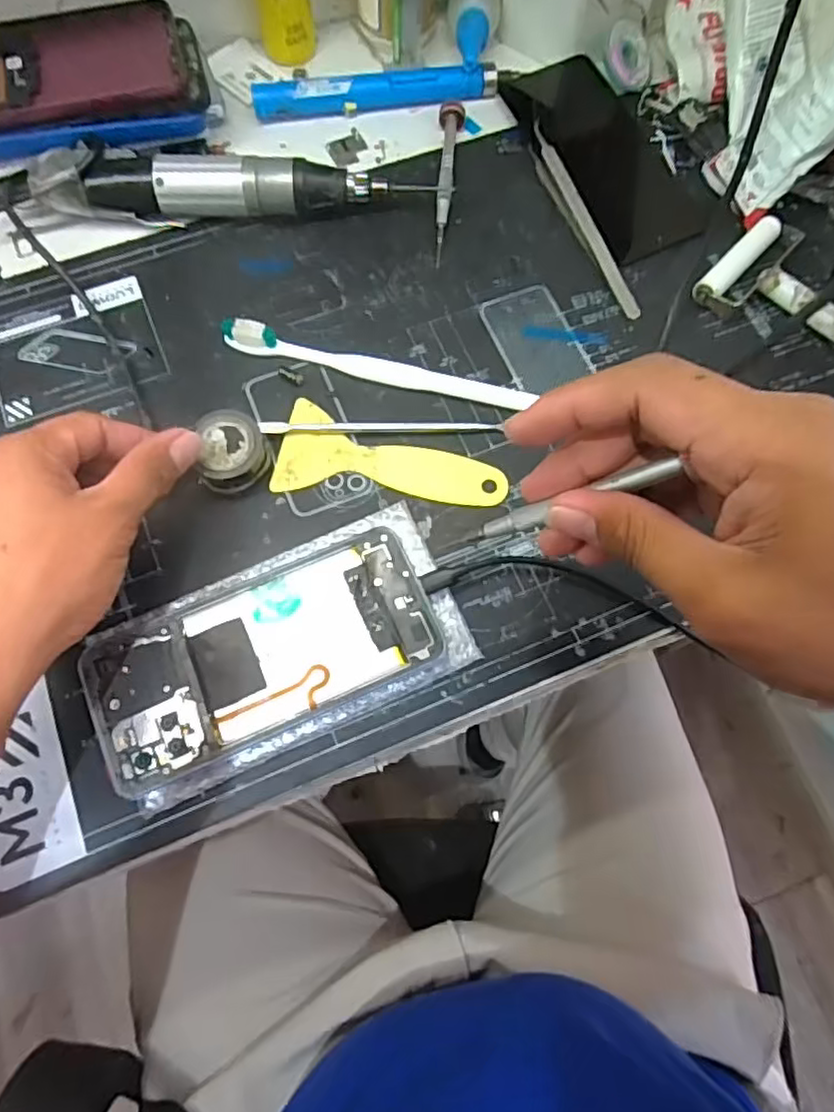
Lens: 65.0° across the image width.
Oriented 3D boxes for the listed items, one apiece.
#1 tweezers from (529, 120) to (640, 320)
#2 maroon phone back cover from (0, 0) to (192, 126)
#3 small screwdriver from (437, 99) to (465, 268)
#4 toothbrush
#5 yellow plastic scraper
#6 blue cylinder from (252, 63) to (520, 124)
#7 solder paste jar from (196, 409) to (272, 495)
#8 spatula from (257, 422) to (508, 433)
[{"bbox_3d":[0.104,-0.209,0.407,0.013,0.016,0.142,-22,74,-7],"label":"tweezers"},{"bbox_3d":[-0.226,-0.296,0.394,0.167,0.006,0.084,-12,74,-5],"label":"maroon phone back cover"},{"bbox_3d":[0.016,-0.240,0.417,0.016,0.011,0.123,7,73,2],"label":"small screwdriver"},{"bbox_3d":[-0.022,-0.110,0.372,0.176,0.018,0.015,12,73,4],"label":"toothbrush"},{"bbox_3d":[-0.013,-0.049,0.358,0.123,0.004,0.050,12,73,3],"label":"yellow plastic scraper"},{"bbox_3d":[-0.022,-0.309,0.436,0.169,0.020,0.017,-7,73,-3],"label":"blue cylinder"},{"bbox_3d":[-0.097,-0.056,0.347,0.033,0.023,0.039,3,73,1],"label":"solder paste jar"},{"bbox_3d":[-0.020,-0.072,0.368,0.134,0.004,0.006,-1,72,-3],"label":"spatula"}]

